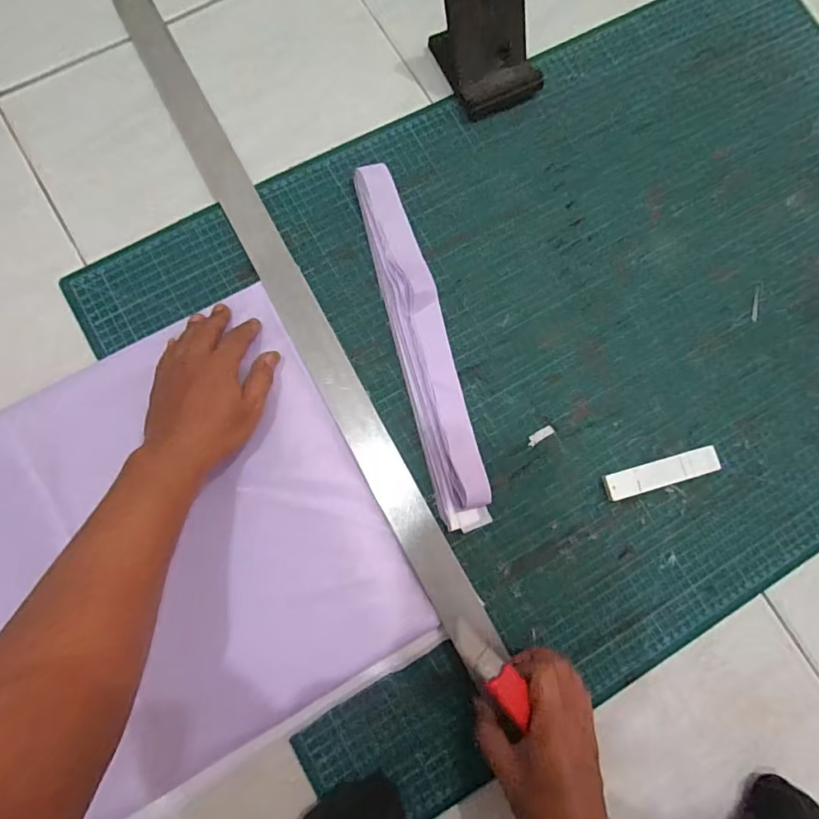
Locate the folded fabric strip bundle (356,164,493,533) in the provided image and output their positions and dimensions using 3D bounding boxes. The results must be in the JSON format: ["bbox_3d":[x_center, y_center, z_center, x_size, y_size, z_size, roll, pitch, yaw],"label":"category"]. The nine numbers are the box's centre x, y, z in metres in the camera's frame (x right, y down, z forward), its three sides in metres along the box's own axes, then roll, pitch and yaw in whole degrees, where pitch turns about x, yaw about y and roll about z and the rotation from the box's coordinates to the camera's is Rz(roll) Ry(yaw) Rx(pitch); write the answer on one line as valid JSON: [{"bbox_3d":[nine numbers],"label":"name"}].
[{"bbox_3d":[0.013,-0.067,0.479,0.052,0.023,0.368,-15,84,-5],"label":"folded fabric strip bundle"}]

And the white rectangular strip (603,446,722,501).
[{"bbox_3d":[0.250,0.063,0.480,0.119,0.013,0.026,-14,83,-5],"label":"white rectangular strip"}]

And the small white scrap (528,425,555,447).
[{"bbox_3d":[0.132,0.026,0.487,0.030,0.004,0.010,-32,85,-6],"label":"small white scrap"}]

